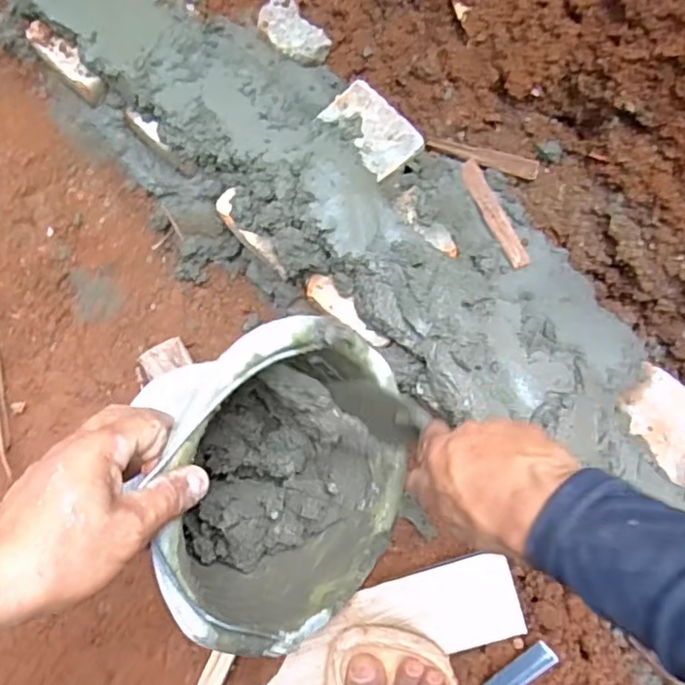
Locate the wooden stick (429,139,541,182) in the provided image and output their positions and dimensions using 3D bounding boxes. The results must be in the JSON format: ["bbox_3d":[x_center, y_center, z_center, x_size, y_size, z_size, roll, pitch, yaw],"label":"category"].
[{"bbox_3d":[0.150,-0.200,0.656,0.125,0.009,0.021,26,78,27],"label":"wooden stick"}]

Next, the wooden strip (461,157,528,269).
[{"bbox_3d":[0.159,-0.136,0.642,0.022,0.009,0.127,-24,80,-5],"label":"wooden strip"}]

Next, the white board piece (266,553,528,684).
[{"bbox_3d":[0.037,0.266,0.563,0.257,0.011,0.075,-15,79,-4],"label":"white board piece"}]

